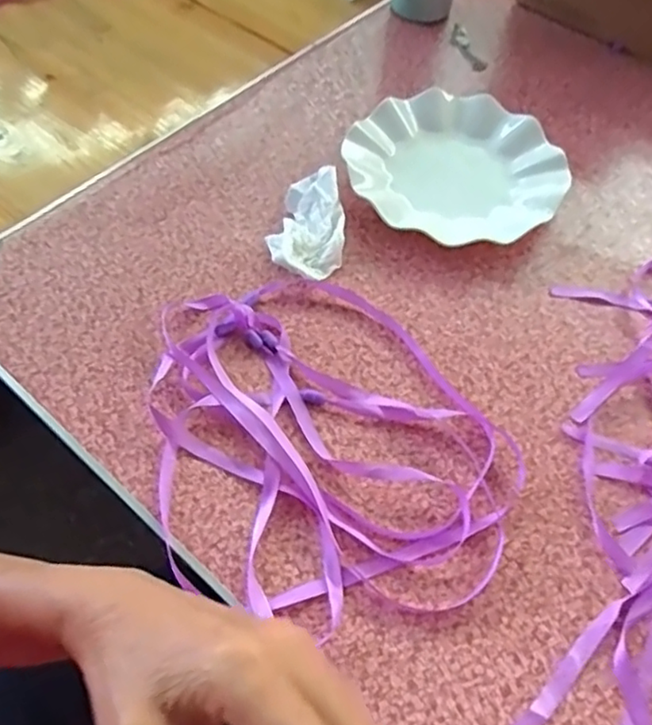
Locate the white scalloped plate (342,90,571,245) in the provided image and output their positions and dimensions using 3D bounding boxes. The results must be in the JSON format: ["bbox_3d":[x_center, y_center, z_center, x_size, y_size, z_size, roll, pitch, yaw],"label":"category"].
[{"bbox_3d":[0.113,-0.174,0.567,0.182,0.028,0.182,1,58,-2],"label":"white scalloped plate"}]

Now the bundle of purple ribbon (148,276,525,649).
[{"bbox_3d":[0.001,0.041,0.428,0.226,0.015,0.255,-12,59,-10],"label":"bundle of purple ribbon"}]

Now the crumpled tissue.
[{"bbox_3d":[-0.015,-0.114,0.517,0.058,0.029,0.093,3,58,-1],"label":"crumpled tissue"}]

